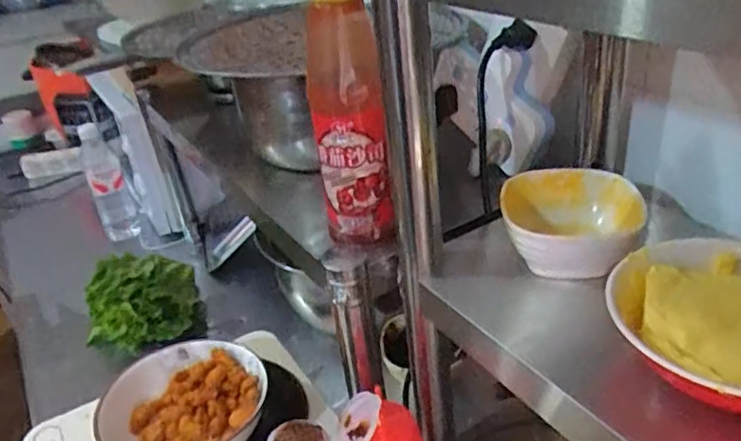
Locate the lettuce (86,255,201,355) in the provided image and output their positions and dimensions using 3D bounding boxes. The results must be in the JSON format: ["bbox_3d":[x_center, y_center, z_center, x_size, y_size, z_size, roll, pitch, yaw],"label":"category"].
[{"bbox_3d":[-0.338,0.126,0.909,0.165,0.114,0.144,-19,33,-21],"label":"lettuce"}]

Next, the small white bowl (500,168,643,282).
[{"bbox_3d":[0.163,0.006,0.493,0.108,0.046,0.117,-2,31,7],"label":"small white bowl"}]

